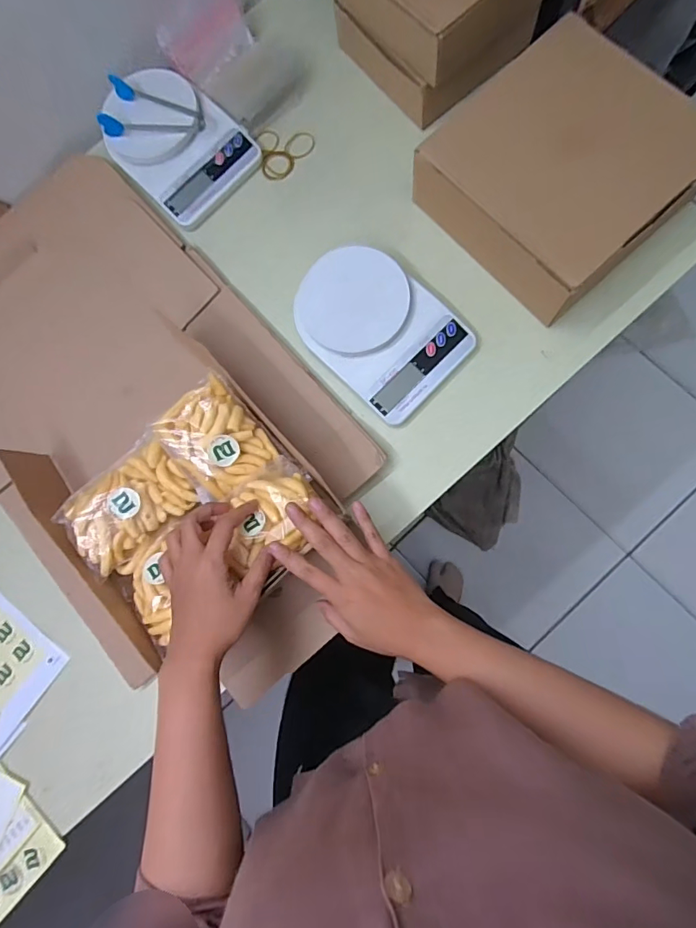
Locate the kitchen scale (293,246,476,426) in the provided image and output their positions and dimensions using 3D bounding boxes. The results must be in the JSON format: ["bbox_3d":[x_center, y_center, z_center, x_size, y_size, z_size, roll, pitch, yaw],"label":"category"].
[{"bbox_3d":[0.029,-0.142,0.485,0.175,0.033,0.122,44,87,10],"label":"kitchen scale"}]

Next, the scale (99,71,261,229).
[{"bbox_3d":[-0.198,-0.368,0.541,0.160,0.035,0.128,43,87,10],"label":"scale"}]

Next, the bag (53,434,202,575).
[{"bbox_3d":[-0.212,0.035,0.448,0.113,0.035,0.086,-42,80,-4],"label":"bag"}]

